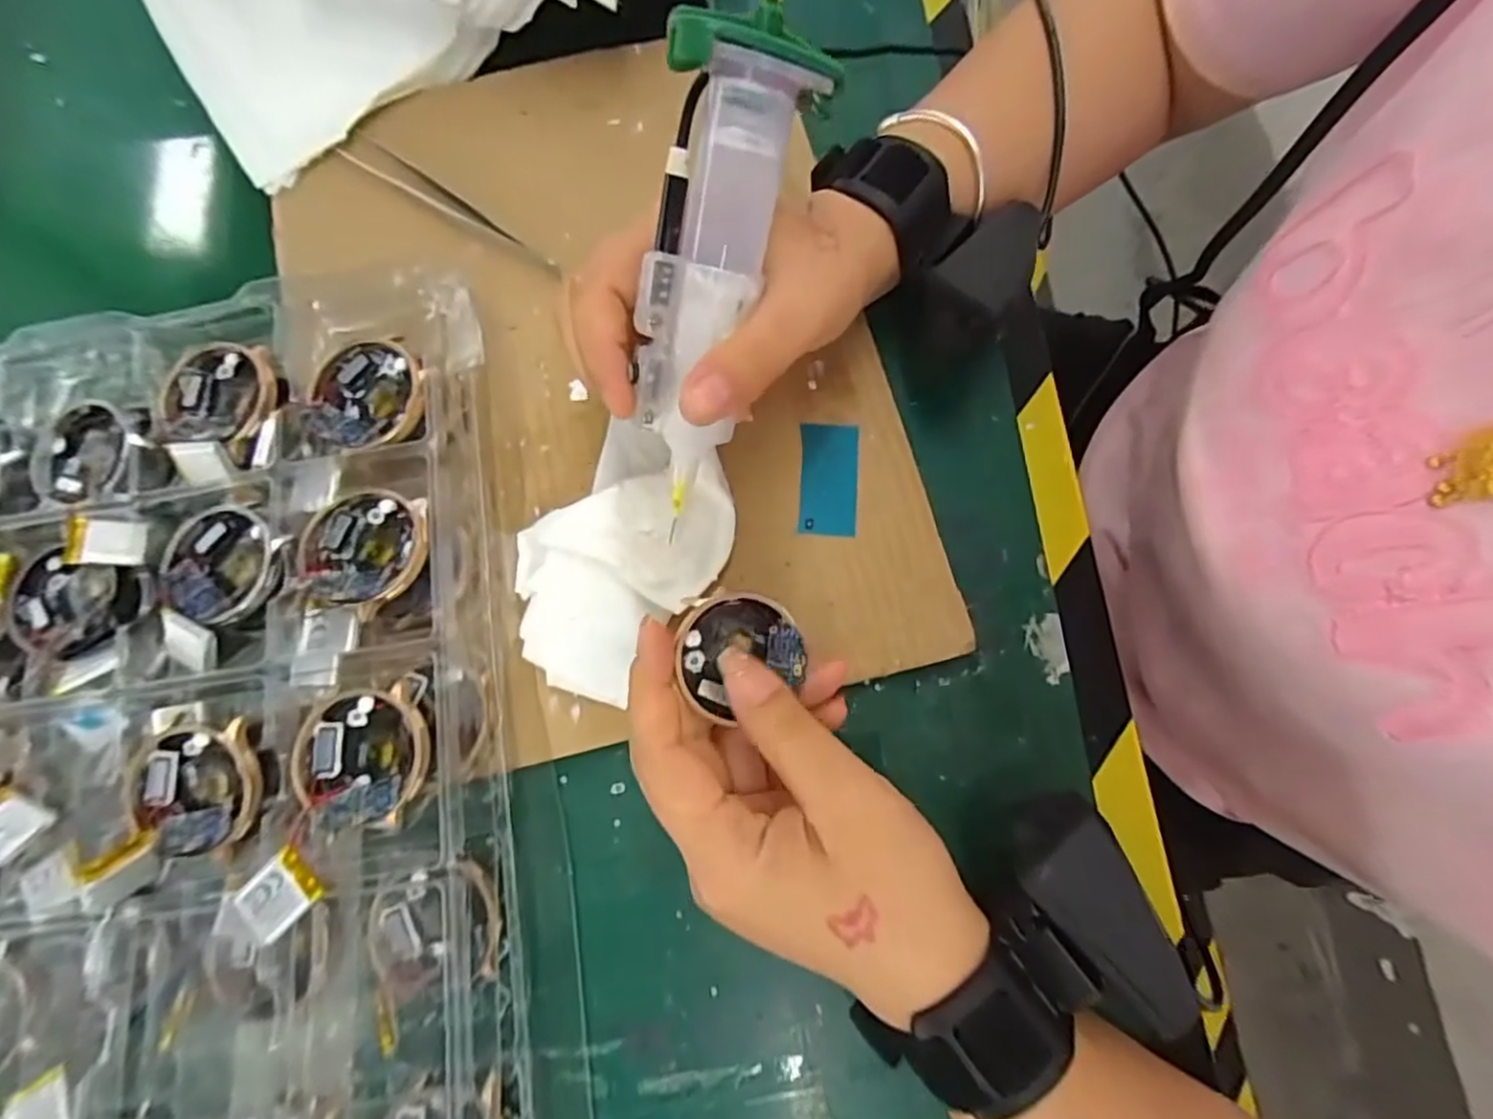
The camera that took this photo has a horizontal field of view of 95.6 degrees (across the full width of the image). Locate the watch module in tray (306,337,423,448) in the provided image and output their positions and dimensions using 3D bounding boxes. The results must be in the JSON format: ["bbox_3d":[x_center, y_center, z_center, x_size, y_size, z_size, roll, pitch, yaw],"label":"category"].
[{"bbox_3d":[-0.143,-0.062,0.257,0.042,0.011,0.042,-18,76,-4],"label":"watch module in tray"}]

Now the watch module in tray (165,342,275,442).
[{"bbox_3d":[-0.207,-0.065,0.267,0.045,0.010,0.041,9,75,3],"label":"watch module in tray"}]

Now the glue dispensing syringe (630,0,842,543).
[{"bbox_3d":[-0.014,-0.085,0.213,0.038,0.022,0.143,20,116,6],"label":"glue dispensing syringe"}]

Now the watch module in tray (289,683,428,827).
[{"bbox_3d":[-0.130,0.066,0.229,0.044,0.010,0.042,-3,71,5],"label":"watch module in tray"}]

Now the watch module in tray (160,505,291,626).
[{"bbox_3d":[-0.194,0.001,0.251,0.043,0.010,0.041,36,78,9],"label":"watch module in tray"}]

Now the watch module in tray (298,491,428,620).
[{"bbox_3d":[-0.137,-0.004,0.242,0.043,0.012,0.043,10,75,3],"label":"watch module in tray"}]

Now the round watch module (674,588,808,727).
[{"bbox_3d":[-0.002,0.032,0.225,0.041,0.014,0.040,0,77,1],"label":"round watch module"}]

